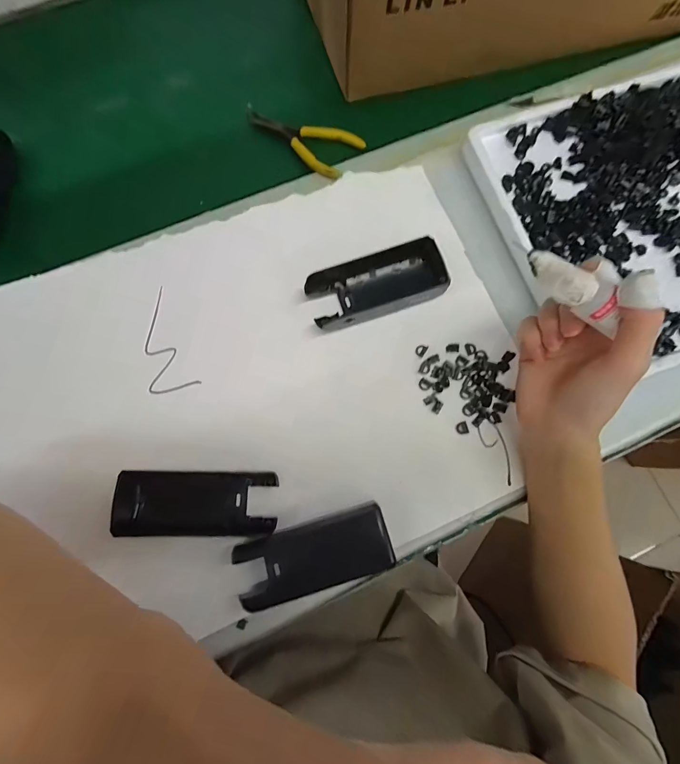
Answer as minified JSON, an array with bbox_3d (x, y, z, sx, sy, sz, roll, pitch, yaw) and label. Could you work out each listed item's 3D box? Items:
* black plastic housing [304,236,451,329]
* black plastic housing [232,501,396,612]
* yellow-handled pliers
[{"bbox_3d":[0.028,-0.079,0.296,0.106,0.034,0.052,-18,79,-4],"label":"black plastic housing"},{"bbox_3d":[-0.017,0.118,0.247,0.104,0.014,0.043,-16,78,-4],"label":"black plastic housing"},{"bbox_3d":[-0.034,-0.243,0.349,0.115,0.008,0.058,36,80,7],"label":"yellow-handled pliers"}]

